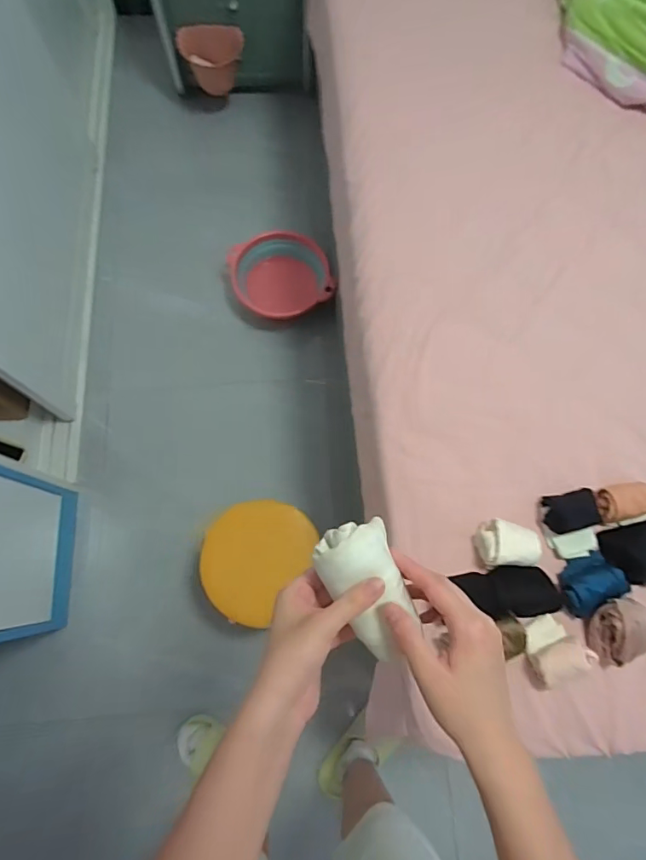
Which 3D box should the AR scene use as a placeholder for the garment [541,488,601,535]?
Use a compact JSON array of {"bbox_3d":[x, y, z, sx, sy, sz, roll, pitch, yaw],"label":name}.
[{"bbox_3d":[0.355,0.118,0.691,0.071,0.033,0.055,-9,74,-5],"label":"garment"}]

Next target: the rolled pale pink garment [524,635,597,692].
[{"bbox_3d":[0.306,0.301,0.621,0.086,0.044,0.052,-28,77,-10],"label":"rolled pale pink garment"}]

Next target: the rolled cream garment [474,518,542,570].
[{"bbox_3d":[0.258,0.158,0.671,0.084,0.044,0.065,-6,74,-4],"label":"rolled cream garment"}]

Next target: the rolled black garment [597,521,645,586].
[{"bbox_3d":[0.445,0.173,0.668,0.086,0.044,0.085,-13,75,-6],"label":"rolled black garment"}]

